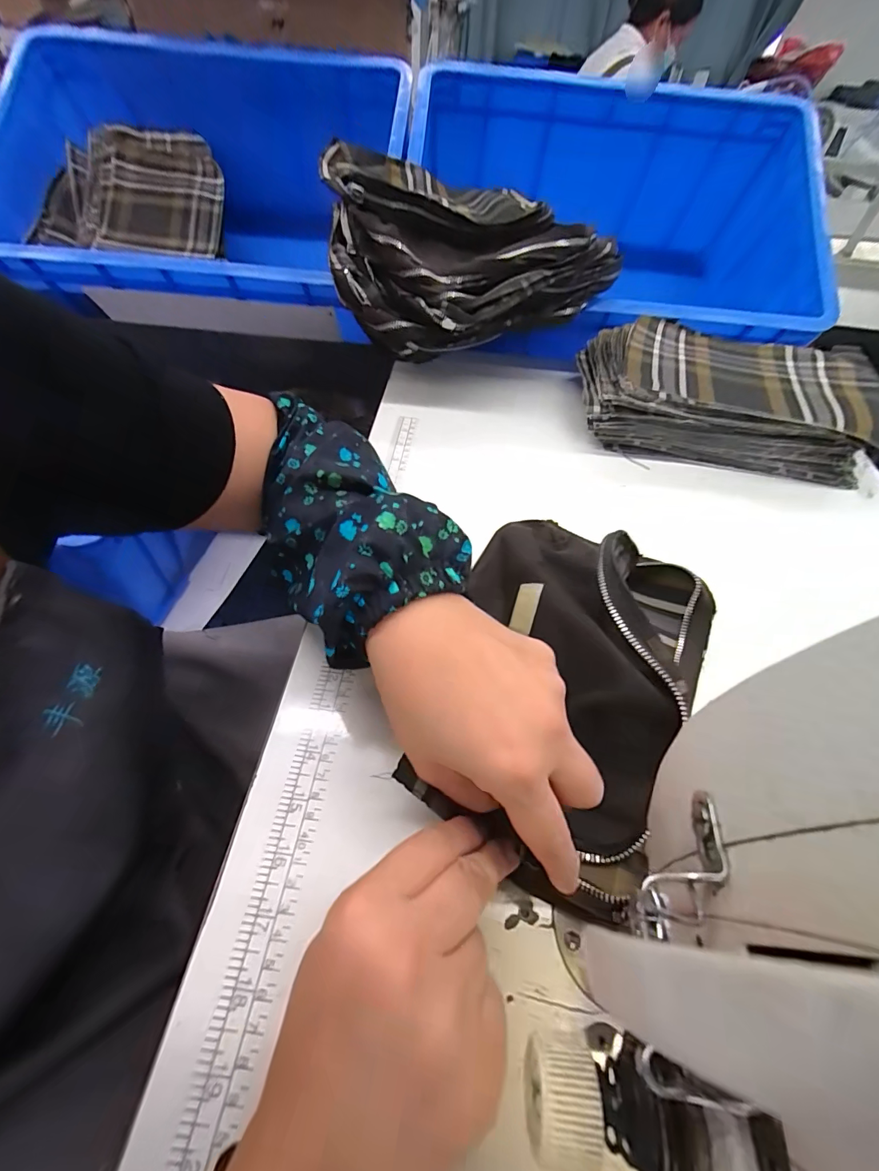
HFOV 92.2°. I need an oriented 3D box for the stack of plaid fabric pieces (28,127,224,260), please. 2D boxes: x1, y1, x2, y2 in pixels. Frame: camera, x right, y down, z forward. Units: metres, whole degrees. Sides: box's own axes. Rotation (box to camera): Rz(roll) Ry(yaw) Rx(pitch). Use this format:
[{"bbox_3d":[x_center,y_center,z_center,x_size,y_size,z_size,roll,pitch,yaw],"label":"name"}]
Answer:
[{"bbox_3d":[-0.439,-0.555,0.602,0.249,0.035,0.184,6,85,-5],"label":"stack of plaid fabric pieces"}]

